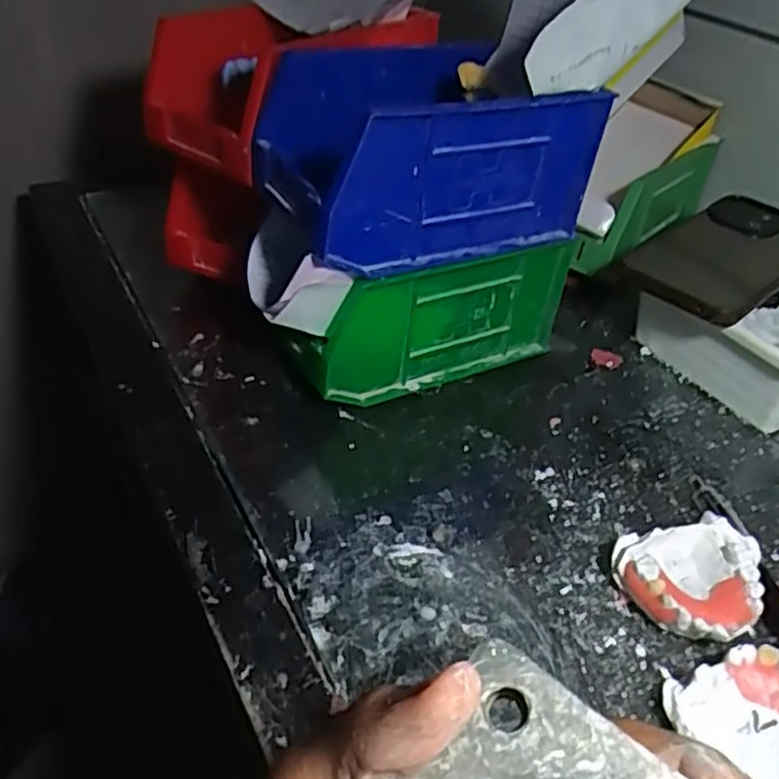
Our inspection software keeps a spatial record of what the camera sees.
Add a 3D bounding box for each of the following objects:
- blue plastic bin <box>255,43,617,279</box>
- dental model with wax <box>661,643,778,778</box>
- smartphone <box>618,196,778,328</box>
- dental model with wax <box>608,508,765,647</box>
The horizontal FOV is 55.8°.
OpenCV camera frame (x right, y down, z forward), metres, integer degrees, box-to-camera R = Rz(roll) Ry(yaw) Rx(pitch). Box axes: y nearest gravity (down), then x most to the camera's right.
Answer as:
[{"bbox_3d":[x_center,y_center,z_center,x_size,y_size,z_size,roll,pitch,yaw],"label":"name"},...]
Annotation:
[{"bbox_3d":[0.020,-0.130,0.408,0.165,0.085,0.097,-16,43,-24],"label":"blue plastic bin"},{"bbox_3d":[0.145,0.134,0.283,0.056,0.027,0.062,-9,41,-16],"label":"dental model with wax"},{"bbox_3d":[0.223,-0.090,0.483,0.163,0.014,0.081,-30,50,-35],"label":"smartphone"},{"bbox_3d":[0.136,0.086,0.341,0.061,0.025,0.061,20,41,18],"label":"dental model with wax"}]

